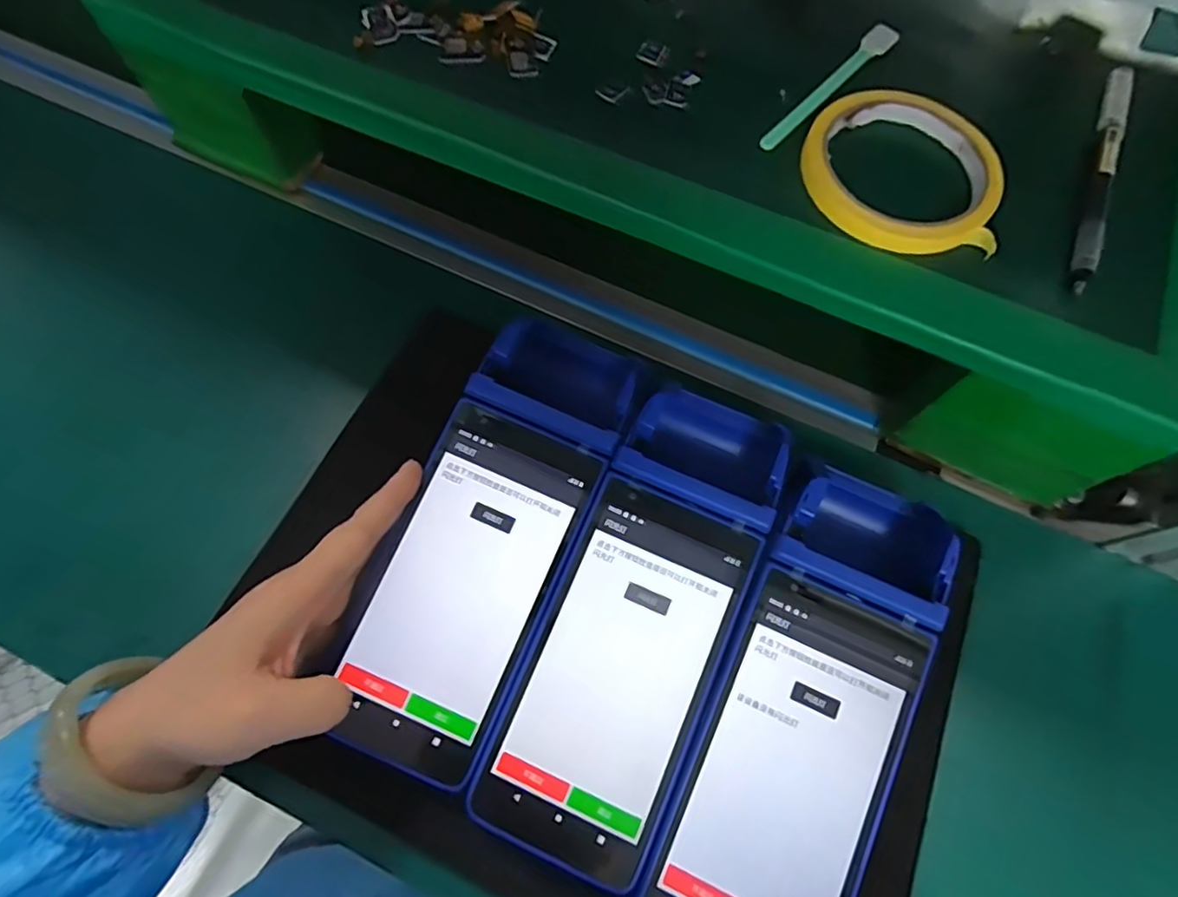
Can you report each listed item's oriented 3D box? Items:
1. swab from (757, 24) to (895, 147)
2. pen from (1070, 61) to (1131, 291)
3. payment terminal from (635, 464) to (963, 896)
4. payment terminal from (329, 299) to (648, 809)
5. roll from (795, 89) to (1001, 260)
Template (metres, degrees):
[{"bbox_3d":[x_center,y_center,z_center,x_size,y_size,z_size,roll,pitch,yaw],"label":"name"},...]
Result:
[{"bbox_3d":[0.123,-0.187,0.311,0.013,0.006,0.112,41,72,14],"label":"swab"},{"bbox_3d":[0.248,-0.132,0.291,0.013,0.011,0.142,22,69,7],"label":"pen"},{"bbox_3d":[0.096,0.114,0.271,0.083,0.046,0.223,27,74,9],"label":"payment terminal"},{"bbox_3d":[-0.044,0.039,0.292,0.076,0.037,0.216,21,76,6],"label":"payment terminal"},{"bbox_3d":[0.148,-0.132,0.288,0.088,0.018,0.088,1,68,-2],"label":"roll"}]

